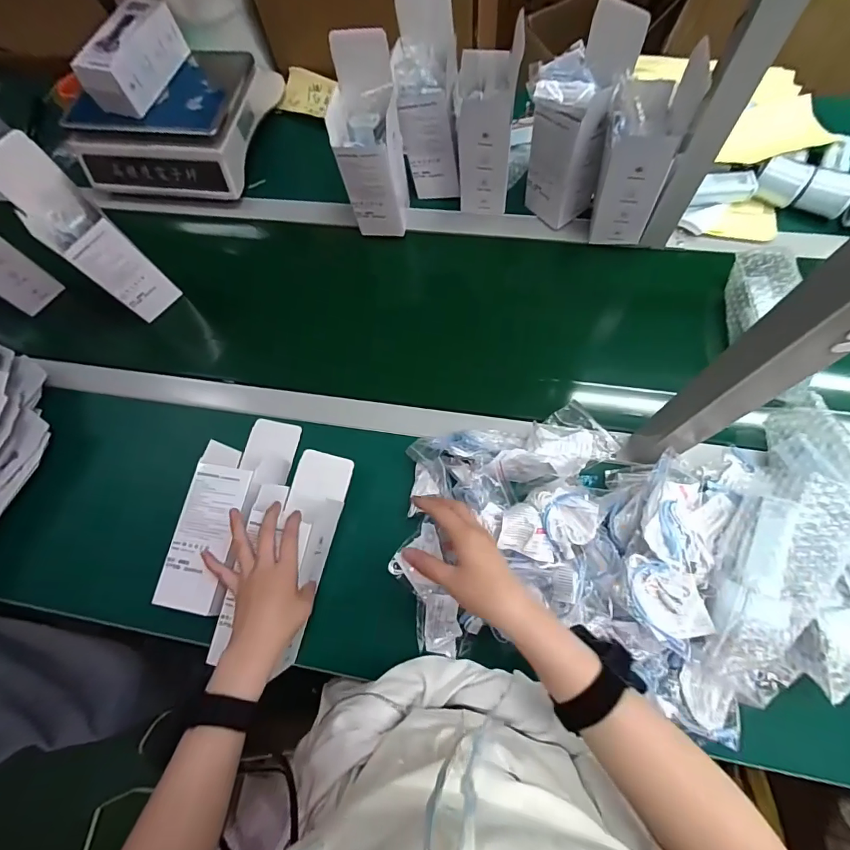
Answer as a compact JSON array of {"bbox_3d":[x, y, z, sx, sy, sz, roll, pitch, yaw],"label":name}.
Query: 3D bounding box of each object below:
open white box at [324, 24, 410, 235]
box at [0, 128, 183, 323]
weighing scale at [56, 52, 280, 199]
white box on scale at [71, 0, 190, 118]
[{"bbox_3d":[-0.076,-0.381,0.607,0.087,0.231,0.078,4,70,4],"label":"open white box"},{"bbox_3d":[-0.460,-0.252,0.603,0.089,0.236,0.076,37,76,14],"label":"box"},{"bbox_3d":[-0.426,-0.543,0.763,0.284,0.107,0.271,9,71,6],"label":"weighing scale"},{"bbox_3d":[-0.445,-0.566,0.672,0.072,0.072,0.165,15,72,8],"label":"white box on scale"}]

